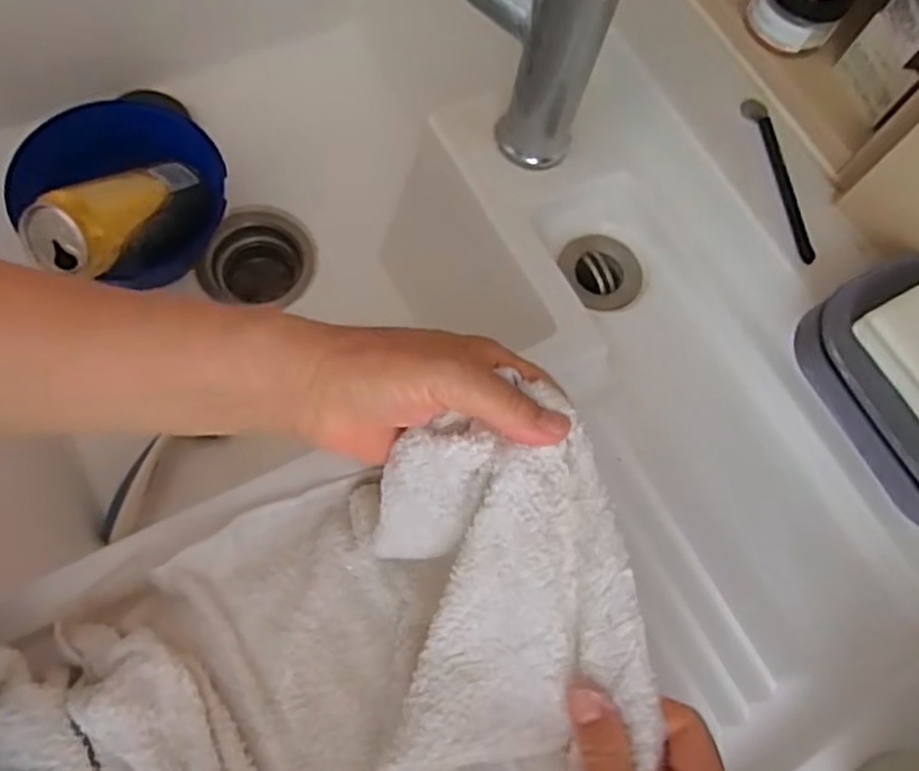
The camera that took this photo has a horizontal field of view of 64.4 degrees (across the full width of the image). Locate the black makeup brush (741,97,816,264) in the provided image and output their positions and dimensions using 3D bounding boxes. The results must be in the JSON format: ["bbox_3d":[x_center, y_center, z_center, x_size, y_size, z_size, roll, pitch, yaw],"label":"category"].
[{"bbox_3d":[0.206,-0.133,0.464,0.017,0.010,0.125,-6,71,-9],"label":"black makeup brush"}]

